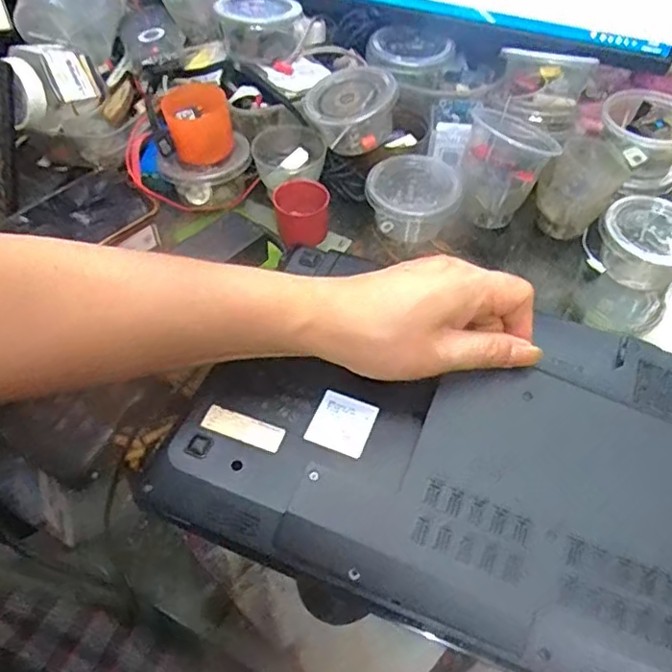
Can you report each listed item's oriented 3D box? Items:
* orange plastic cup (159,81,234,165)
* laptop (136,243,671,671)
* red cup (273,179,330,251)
[{"bbox_3d":[-0.113,-0.173,0.501,0.052,0.046,0.052,0,52,-1],"label":"orange plastic cup"},{"bbox_3d":[0.074,0.062,0.367,0.312,0.030,0.216,20,54,14],"label":"laptop"},{"bbox_3d":[-0.028,-0.101,0.501,0.042,0.039,0.050,-7,52,-6],"label":"red cup"}]

